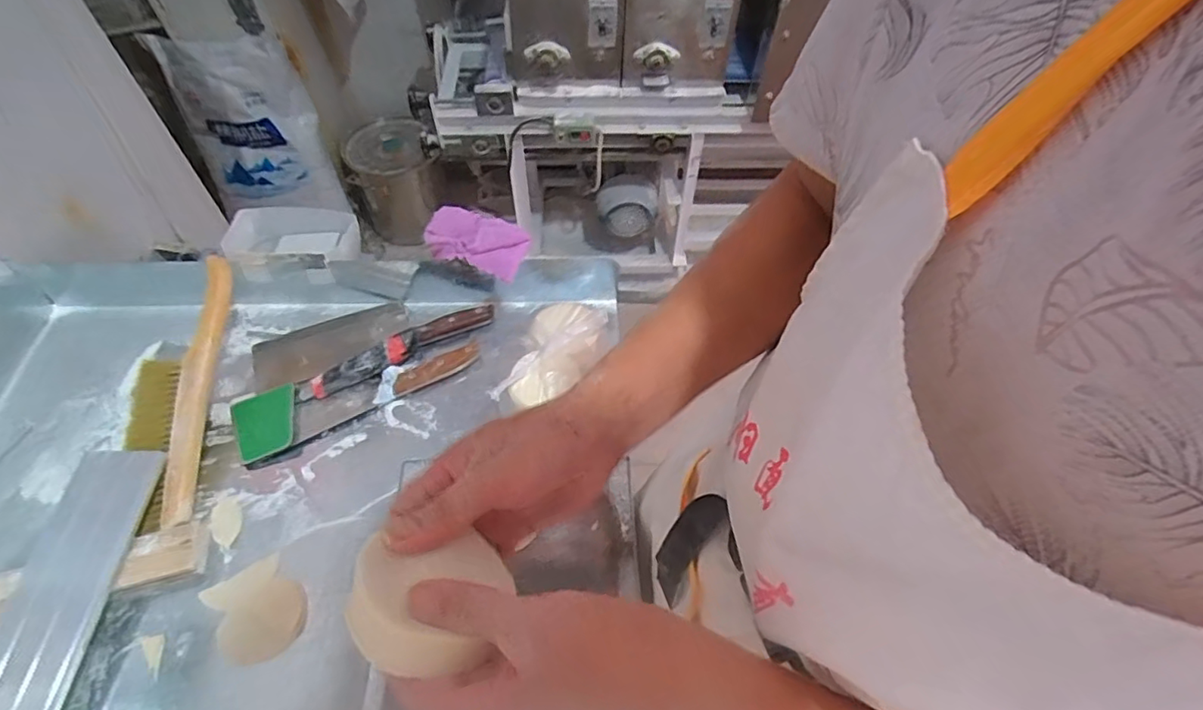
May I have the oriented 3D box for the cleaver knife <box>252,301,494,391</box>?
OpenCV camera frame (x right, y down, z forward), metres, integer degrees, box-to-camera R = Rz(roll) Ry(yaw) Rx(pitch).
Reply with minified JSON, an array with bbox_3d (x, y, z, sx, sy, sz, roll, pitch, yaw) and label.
[{"bbox_3d":[-0.316,-0.028,0.813,0.324,0.044,0.103,-16,58,-11],"label":"cleaver knife"}]

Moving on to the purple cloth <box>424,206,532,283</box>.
[{"bbox_3d":[-0.170,-0.159,0.795,0.138,0.031,0.081,21,57,12],"label":"purple cloth"}]

